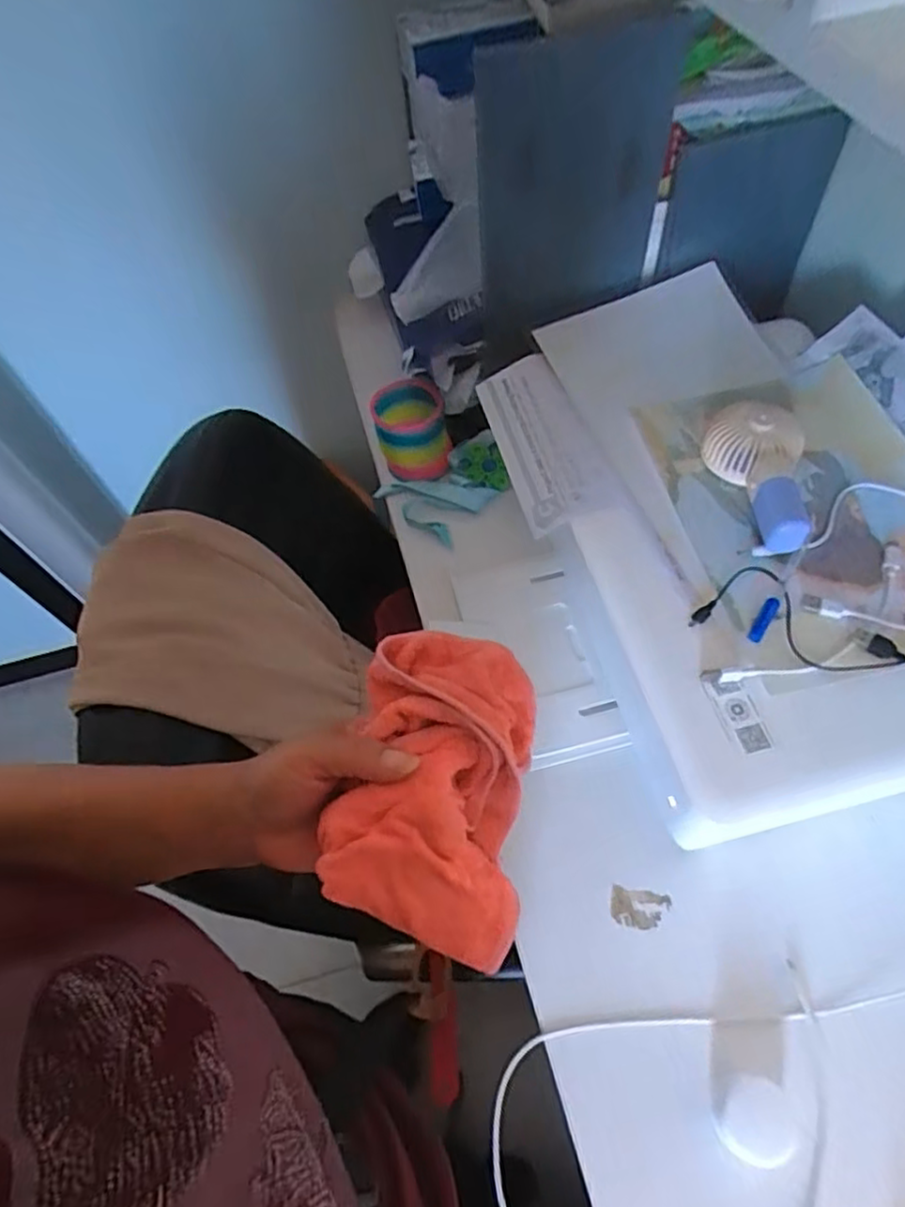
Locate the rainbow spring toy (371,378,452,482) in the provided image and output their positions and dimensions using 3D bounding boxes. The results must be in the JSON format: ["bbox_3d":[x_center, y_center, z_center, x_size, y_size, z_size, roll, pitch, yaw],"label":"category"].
[{"bbox_3d":[-0.046,-0.200,0.777,0.083,0.077,0.083,-11,60,-2],"label":"rainbow spring toy"}]

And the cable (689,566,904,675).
[{"bbox_3d":[0.284,0.012,0.490,0.206,0.006,0.084,7,61,8],"label":"cable"}]

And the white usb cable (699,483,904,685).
[{"bbox_3d":[0.298,-0.004,0.497,0.102,0.009,0.246,36,68,22],"label":"white usb cable"}]

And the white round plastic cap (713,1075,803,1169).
[{"bbox_3d":[0.206,0.351,0.454,0.050,0.025,0.049,25,64,17],"label":"white round plastic cap"}]

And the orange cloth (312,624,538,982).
[{"bbox_3d":[-0.007,0.088,0.334,0.092,0.054,0.144,11,61,10],"label":"orange cloth"}]

